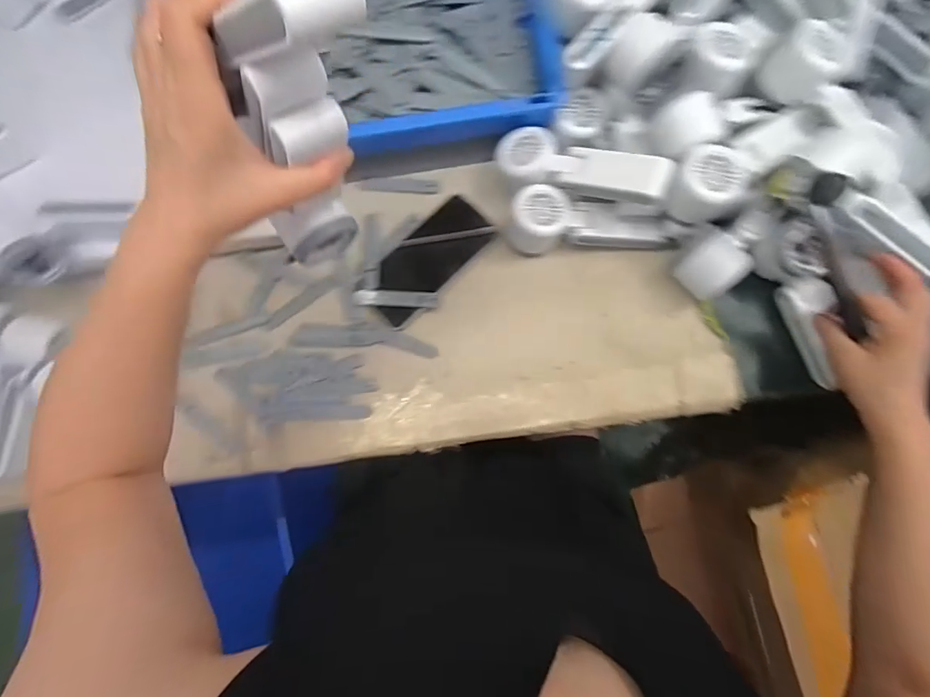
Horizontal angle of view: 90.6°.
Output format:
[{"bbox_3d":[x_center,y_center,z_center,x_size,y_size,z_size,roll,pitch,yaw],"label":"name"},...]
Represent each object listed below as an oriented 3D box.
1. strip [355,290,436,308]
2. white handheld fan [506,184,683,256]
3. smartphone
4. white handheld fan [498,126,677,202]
[{"bbox_3d":[-0.075,-0.054,0.497,0.089,0.004,0.018,2,78,4],"label":"strip"},{"bbox_3d":[0.132,-0.124,0.478,0.169,0.050,0.057,10,81,4],"label":"white handheld fan"},{"bbox_3d":[-0.039,-0.097,0.500,0.068,0.005,0.157,43,83,11],"label":"smartphone"},{"bbox_3d":[0.112,-0.176,0.456,0.172,0.035,0.057,21,84,24],"label":"white handheld fan"}]

